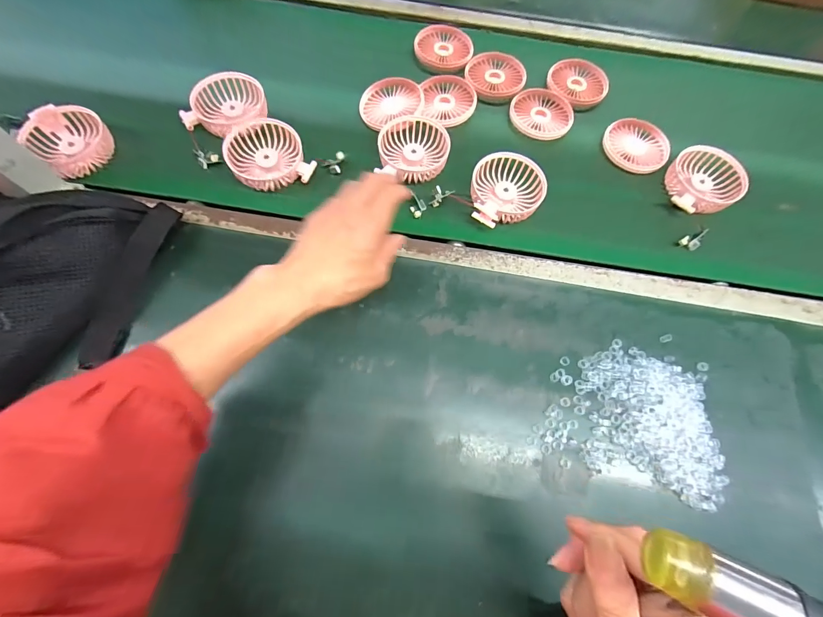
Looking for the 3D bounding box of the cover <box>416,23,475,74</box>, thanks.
[{"bbox_3d":[0.050,-0.396,0.553,0.084,0.018,0.084,8,71,1],"label":"cover"}]

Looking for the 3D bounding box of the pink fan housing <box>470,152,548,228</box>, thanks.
[{"bbox_3d":[0.117,-0.144,0.447,0.087,0.031,0.099,7,71,1],"label":"pink fan housing"}]

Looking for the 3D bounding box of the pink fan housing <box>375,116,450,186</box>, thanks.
[{"bbox_3d":[0.003,-0.201,0.463,0.086,0.028,0.086,5,71,0],"label":"pink fan housing"}]

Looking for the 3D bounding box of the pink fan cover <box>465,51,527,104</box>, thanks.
[{"bbox_3d":[0.123,-0.339,0.534,0.084,0.012,0.086,1,71,-2],"label":"pink fan cover"}]

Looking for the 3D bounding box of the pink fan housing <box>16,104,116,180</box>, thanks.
[{"bbox_3d":[-0.415,-0.207,0.442,0.087,0.032,0.080,34,73,10],"label":"pink fan housing"}]

